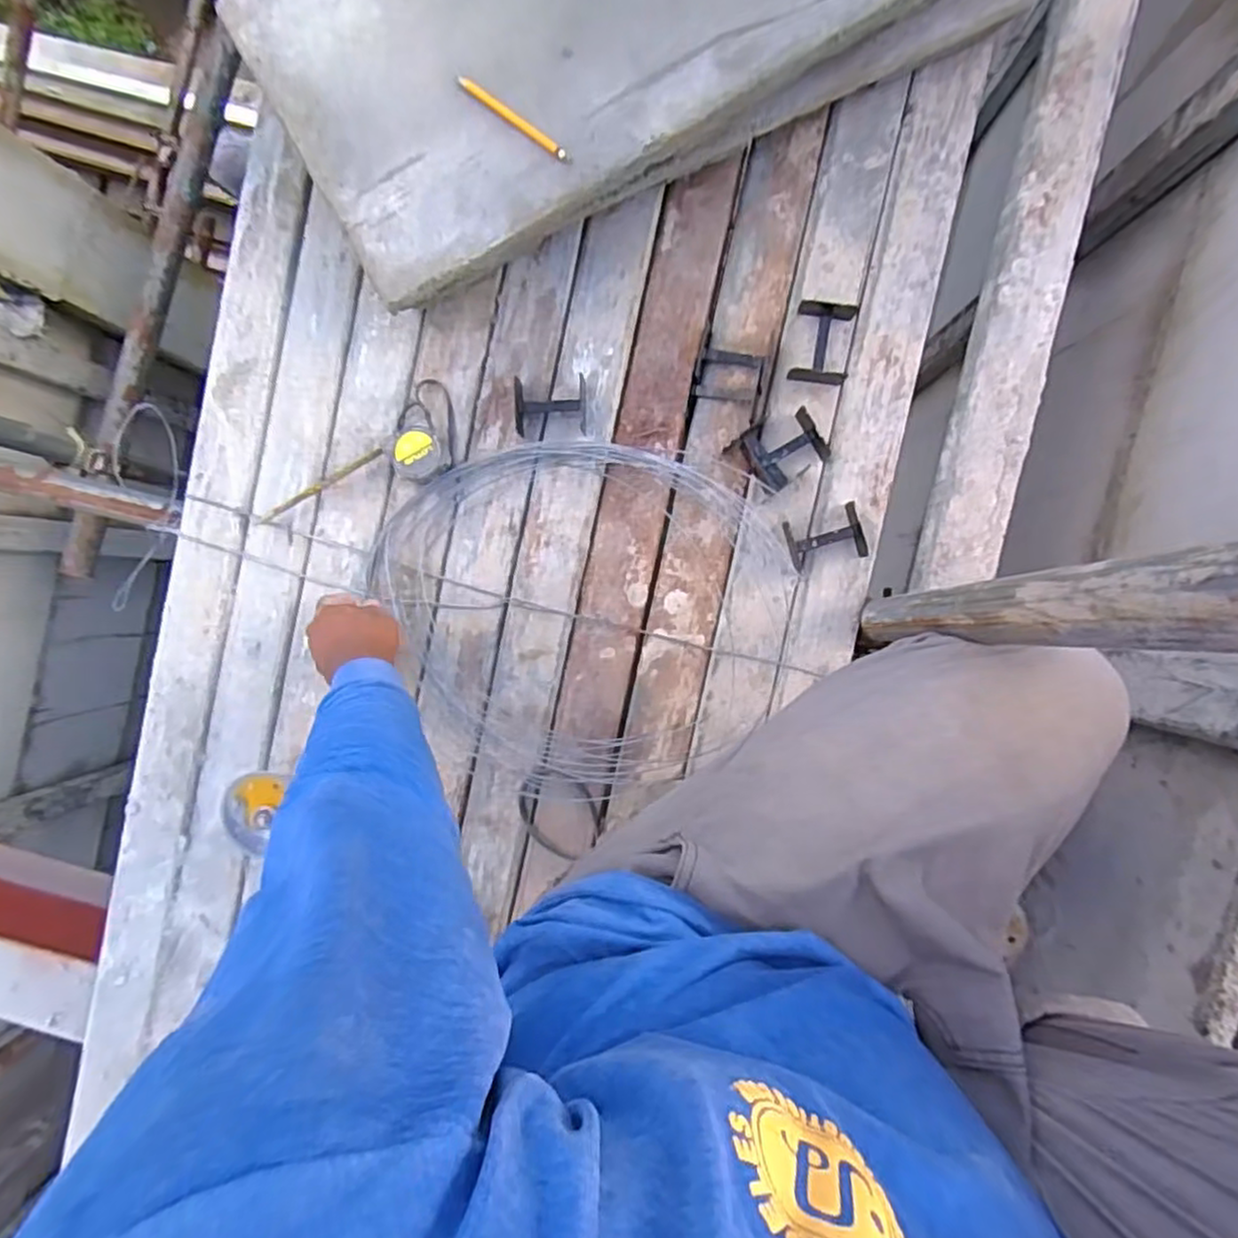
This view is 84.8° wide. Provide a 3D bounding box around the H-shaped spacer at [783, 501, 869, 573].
[{"bbox_3d":[0.229,-0.089,0.755,0.079,0.023,0.059,-18,90,3],"label":"H-shaped spacer"}]

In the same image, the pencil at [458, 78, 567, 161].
[{"bbox_3d":[-0.104,-0.489,0.663,0.128,0.004,0.011,37,93,2],"label":"pencil"}]

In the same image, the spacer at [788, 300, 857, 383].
[{"bbox_3d":[0.227,-0.307,0.752,0.064,0.022,0.090,9,91,3],"label":"spacer"}]

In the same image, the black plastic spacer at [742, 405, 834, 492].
[{"bbox_3d":[0.184,-0.189,0.752,0.081,0.028,0.069,-35,89,3],"label":"black plastic spacer"}]

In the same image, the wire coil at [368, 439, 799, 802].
[{"bbox_3d":[-0.047,-0.014,0.770,0.469,0.028,0.403,27,92,3],"label":"wire coil"}]

